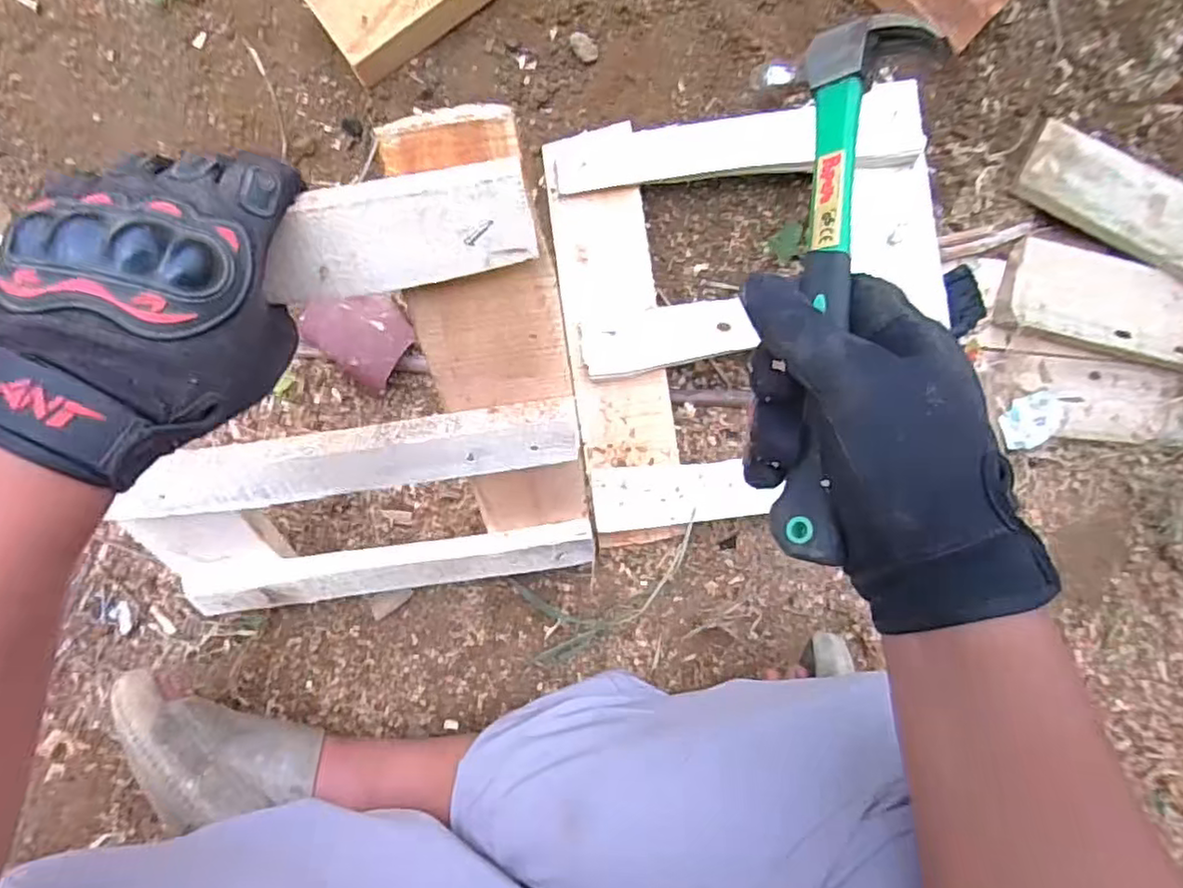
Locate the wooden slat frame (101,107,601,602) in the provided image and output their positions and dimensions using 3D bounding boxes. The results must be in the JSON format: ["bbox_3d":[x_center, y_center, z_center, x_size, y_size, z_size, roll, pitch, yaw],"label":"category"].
[{"bbox_3d":[-0.184,-0.003,0.422,0.341,0.363,0.032,-9,49,-1],"label":"wooden slat frame"}]

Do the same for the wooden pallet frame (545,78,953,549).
[{"bbox_3d":[0.155,-0.122,0.579,0.352,0.048,0.384,-8,84,6],"label":"wooden pallet frame"}]

